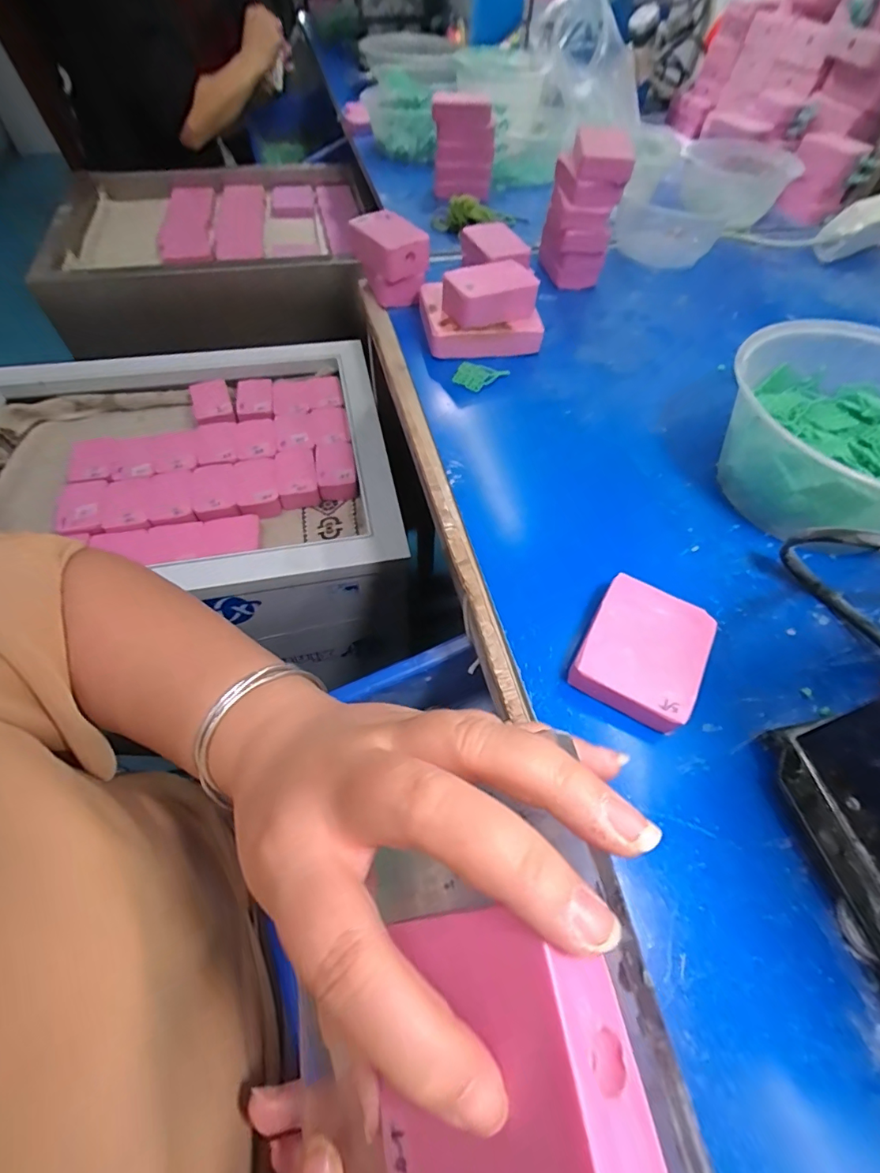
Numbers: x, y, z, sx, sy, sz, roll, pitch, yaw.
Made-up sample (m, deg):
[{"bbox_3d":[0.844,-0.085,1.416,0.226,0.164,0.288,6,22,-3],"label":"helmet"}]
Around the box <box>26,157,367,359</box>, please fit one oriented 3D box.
[{"bbox_3d":[-0.376,-0.566,0.826,0.471,0.142,0.393,-10,58,-9],"label":"box"}]

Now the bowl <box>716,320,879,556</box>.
[{"bbox_3d":[0.265,-0.095,0.318,0.145,0.076,0.140,1,57,-1],"label":"bowl"}]

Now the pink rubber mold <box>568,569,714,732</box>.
[{"bbox_3d":[0.108,0.035,0.259,0.058,0.022,0.073,27,60,16],"label":"pink rubber mold"}]

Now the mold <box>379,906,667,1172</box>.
[{"bbox_3d":[0.010,0.110,0.113,0.017,0.071,0.058,14,49,-42],"label":"mold"}]

